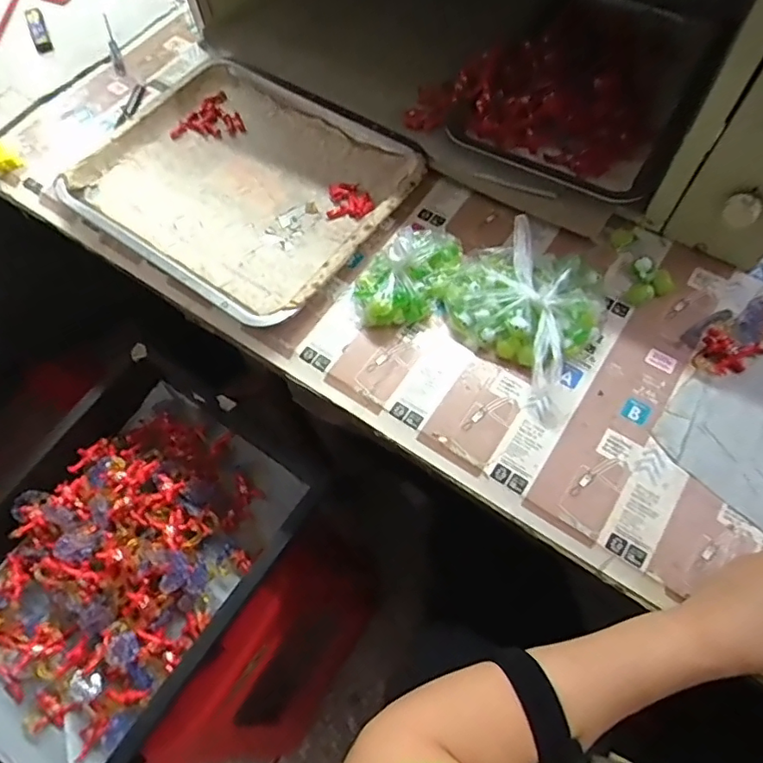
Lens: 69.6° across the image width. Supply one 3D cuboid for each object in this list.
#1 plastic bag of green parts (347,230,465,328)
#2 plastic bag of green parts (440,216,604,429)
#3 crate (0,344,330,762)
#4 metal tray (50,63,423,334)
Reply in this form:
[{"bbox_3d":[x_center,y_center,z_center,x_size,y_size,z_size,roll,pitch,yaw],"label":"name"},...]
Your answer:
[{"bbox_3d":[0.021,-0.101,0.491,0.069,0.050,0.114,31,70,15],"label":"plastic bag of green parts"},{"bbox_3d":[0.120,-0.061,0.476,0.134,0.042,0.147,27,69,14],"label":"plastic bag of green parts"},{"bbox_3d":[-0.313,0.220,0.622,0.318,0.085,0.423,32,72,17],"label":"crate"},{"bbox_3d":[-0.142,-0.208,0.569,0.309,0.030,0.257,33,71,16],"label":"metal tray"}]

